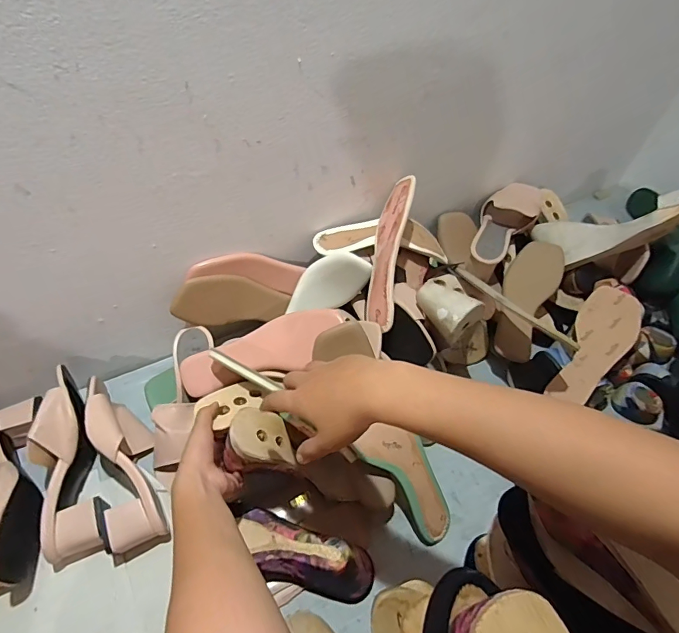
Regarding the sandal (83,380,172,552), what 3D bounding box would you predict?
[{"bbox_3d":[-0.283,0.181,0.562,0.062,0.081,0.224,-19,55,-17],"label":"sandal"}]

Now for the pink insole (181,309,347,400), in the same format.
[{"bbox_3d":[-0.107,0.051,0.607,0.230,0.019,0.069,-23,91,-1],"label":"pink insole"}]

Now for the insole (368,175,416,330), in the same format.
[{"bbox_3d":[0.074,-0.095,0.634,0.026,0.075,0.229,17,77,-23],"label":"insole"}]

